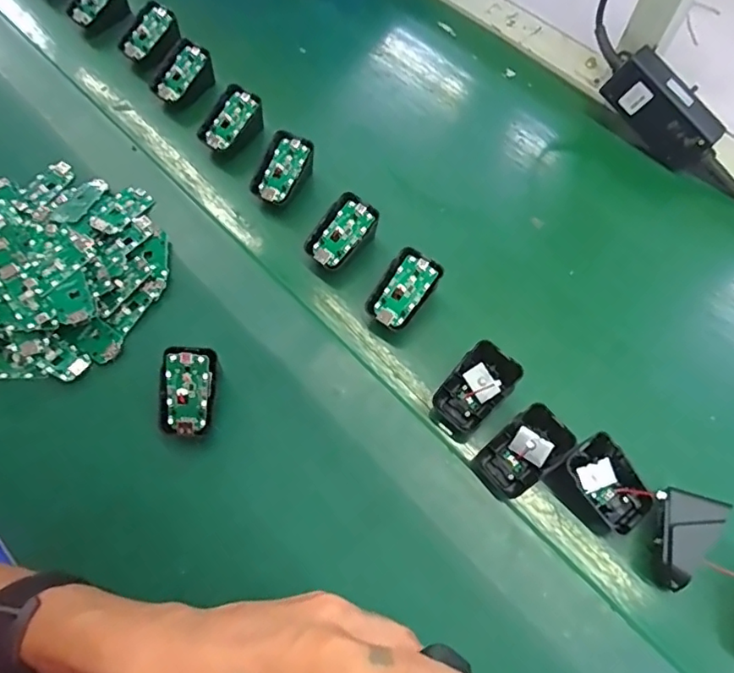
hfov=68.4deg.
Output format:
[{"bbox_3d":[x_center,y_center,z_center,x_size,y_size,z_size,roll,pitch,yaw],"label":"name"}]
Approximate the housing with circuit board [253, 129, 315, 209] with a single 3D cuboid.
[{"bbox_3d":[-0.083,-0.161,0.527,0.039,0.037,0.063,28,69,10],"label":"housing with circuit board"}]

